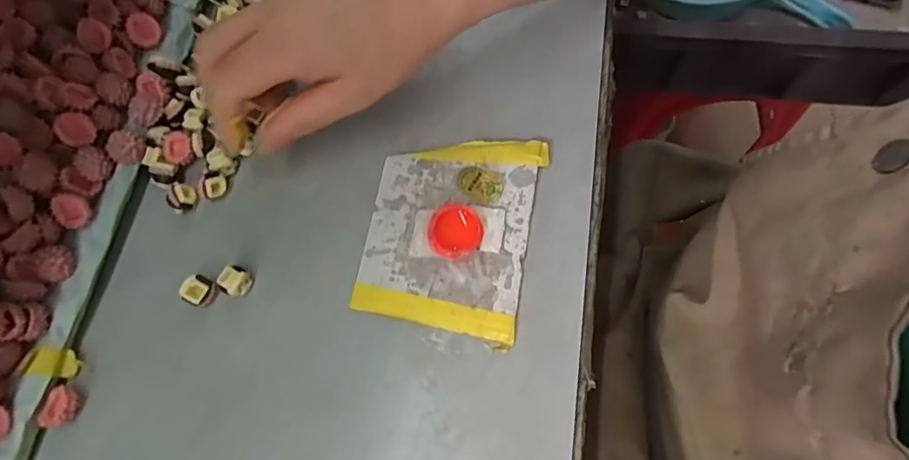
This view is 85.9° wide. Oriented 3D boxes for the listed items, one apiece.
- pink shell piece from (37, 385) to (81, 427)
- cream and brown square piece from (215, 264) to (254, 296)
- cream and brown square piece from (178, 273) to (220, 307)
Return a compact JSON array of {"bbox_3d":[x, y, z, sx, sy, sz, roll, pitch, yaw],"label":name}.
[{"bbox_3d":[-0.211,0.094,0.261,0.017,0.007,0.020,9,74,8],"label":"pink shell piece"},{"bbox_3d":[-0.122,0.028,0.273,0.015,0.010,0.015,23,77,12],"label":"cream and brown square piece"},{"bbox_3d":[-0.142,0.034,0.272,0.015,0.010,0.015,25,77,12],"label":"cream and brown square piece"}]

